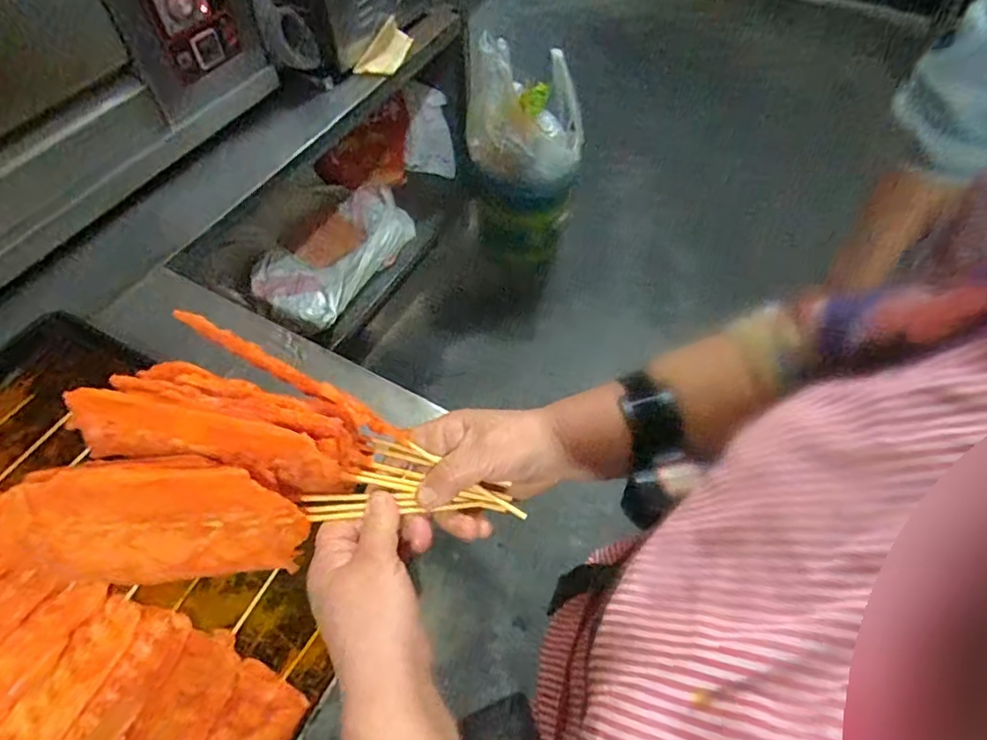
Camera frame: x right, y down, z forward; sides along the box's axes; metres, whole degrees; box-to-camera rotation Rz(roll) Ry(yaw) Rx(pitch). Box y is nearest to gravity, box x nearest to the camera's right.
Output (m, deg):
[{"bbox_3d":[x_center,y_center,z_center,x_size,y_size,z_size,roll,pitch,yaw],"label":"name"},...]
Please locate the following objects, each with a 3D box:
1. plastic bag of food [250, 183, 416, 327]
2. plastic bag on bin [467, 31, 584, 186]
[{"bbox_3d":[-0.435,-0.317,1.520,0.256,0.167,0.484,20,59,13],"label":"plastic bag of food"},{"bbox_3d":[0.084,-0.669,1.463,0.302,0.341,0.216,8,57,6],"label":"plastic bag on bin"}]

